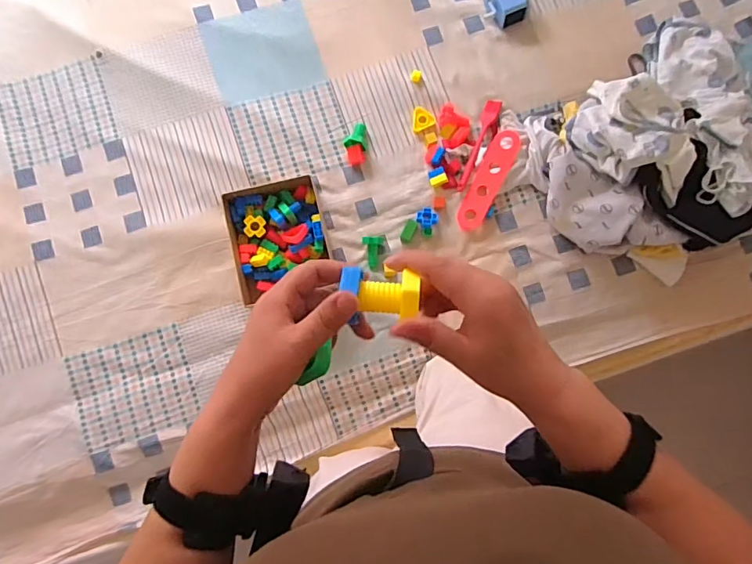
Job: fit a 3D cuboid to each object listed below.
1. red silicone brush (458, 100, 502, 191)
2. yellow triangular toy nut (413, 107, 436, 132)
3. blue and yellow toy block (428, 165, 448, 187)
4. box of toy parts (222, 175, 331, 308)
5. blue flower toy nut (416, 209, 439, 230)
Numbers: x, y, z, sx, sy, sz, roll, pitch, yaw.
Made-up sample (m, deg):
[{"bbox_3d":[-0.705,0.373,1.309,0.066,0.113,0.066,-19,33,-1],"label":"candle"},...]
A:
[{"bbox_3d":[0.204,-0.267,0.959,0.030,0.011,0.196,19,86,4],"label":"red silicone brush"},{"bbox_3d":[0.092,-0.328,0.976,0.045,0.010,0.043,-25,84,0],"label":"yellow triangular toy nut"},{"bbox_3d":[0.121,-0.205,0.948,0.034,0.013,0.037,-19,84,0],"label":"blue and yellow toy block"},{"bbox_3d":[-0.181,-0.083,0.910,0.168,0.062,0.195,-14,84,1],"label":"box of toy parts"},{"bbox_3d":[0.099,-0.124,0.939,0.038,0.010,0.038,0,85,2],"label":"blue flower toy nut"}]

